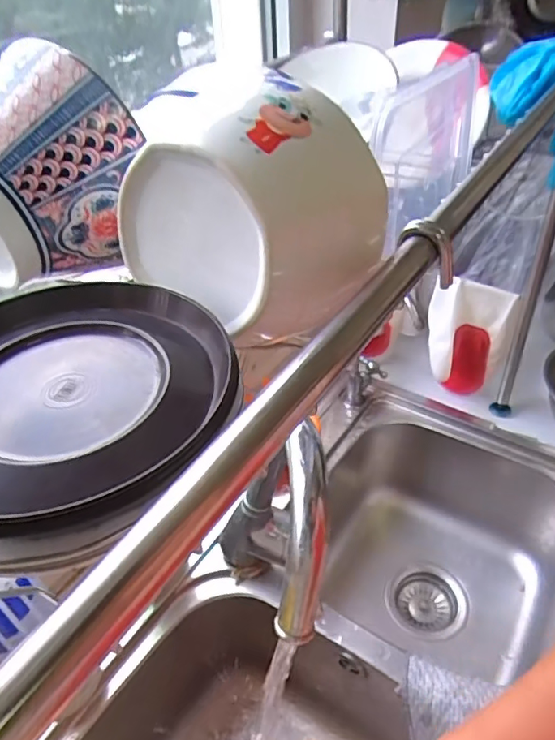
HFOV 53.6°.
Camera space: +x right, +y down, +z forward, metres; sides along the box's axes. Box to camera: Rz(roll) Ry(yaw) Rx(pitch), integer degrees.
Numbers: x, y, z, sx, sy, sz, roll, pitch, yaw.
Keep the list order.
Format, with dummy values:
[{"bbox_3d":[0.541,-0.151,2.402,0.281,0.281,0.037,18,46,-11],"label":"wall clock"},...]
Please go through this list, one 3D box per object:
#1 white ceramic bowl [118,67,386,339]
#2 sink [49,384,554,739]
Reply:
[{"bbox_3d":[-0.008,-0.072,0.233,0.082,0.080,0.072,27,49,30],"label":"white ceramic bowl"},{"bbox_3d":[0.086,0.356,0.606,0.363,0.213,0.762,24,47,28],"label":"sink"}]

